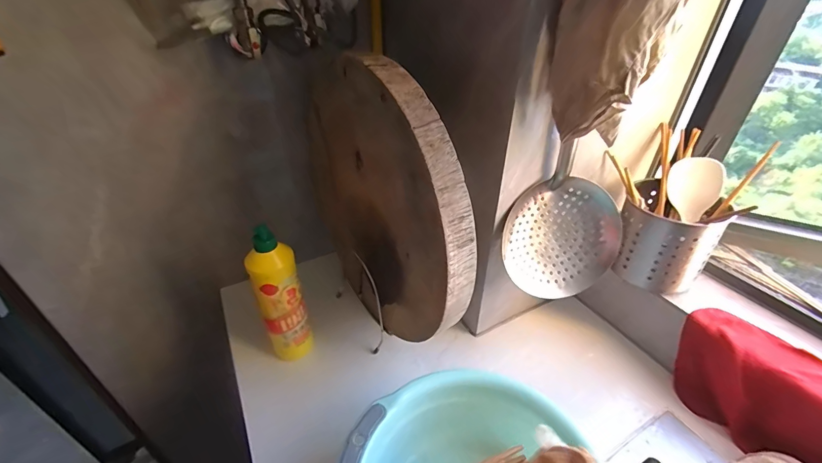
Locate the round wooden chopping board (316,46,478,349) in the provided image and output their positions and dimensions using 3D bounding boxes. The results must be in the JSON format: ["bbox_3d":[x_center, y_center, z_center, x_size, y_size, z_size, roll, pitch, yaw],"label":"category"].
[{"bbox_3d":[-0.034,-0.028,0.481,0.050,0.348,0.308,-20,41,-25],"label":"round wooden chopping board"}]

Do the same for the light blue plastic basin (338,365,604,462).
[{"bbox_3d":[0.070,0.277,0.378,0.262,0.091,0.248,0,36,0],"label":"light blue plastic basin"}]

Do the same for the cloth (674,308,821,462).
[{"bbox_3d":[0.448,0.210,0.475,0.092,0.121,0.192,-20,41,-26],"label":"cloth"}]

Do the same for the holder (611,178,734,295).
[{"bbox_3d":[0.381,0.004,0.557,0.117,0.118,0.136,24,42,29],"label":"holder"}]

